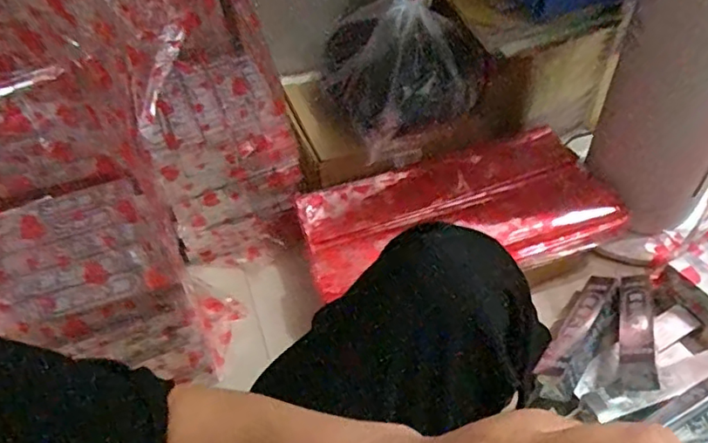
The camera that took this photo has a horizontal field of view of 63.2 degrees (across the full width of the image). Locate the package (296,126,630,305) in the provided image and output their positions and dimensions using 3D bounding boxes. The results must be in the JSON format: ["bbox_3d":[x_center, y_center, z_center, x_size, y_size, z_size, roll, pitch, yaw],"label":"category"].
[{"bbox_3d":[0.169,-0.009,0.940,0.490,0.045,0.246,-15,50,-8],"label":"package"}]

